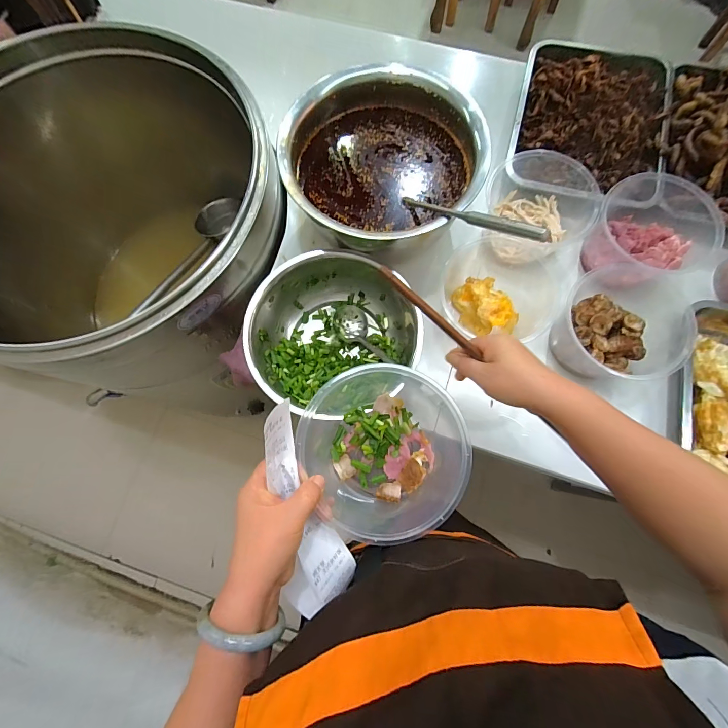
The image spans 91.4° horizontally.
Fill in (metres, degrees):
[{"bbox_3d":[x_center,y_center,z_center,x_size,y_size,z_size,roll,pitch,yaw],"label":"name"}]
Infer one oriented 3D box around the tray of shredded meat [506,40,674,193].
[{"bbox_3d":[0.421,-0.469,0.661,0.260,0.044,0.319,15,77,5],"label":"tray of shredded meat"}]

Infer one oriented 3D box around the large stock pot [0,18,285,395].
[{"bbox_3d":[-0.489,-0.310,0.805,0.648,0.458,0.708,0,76,2],"label":"large stock pot"}]

